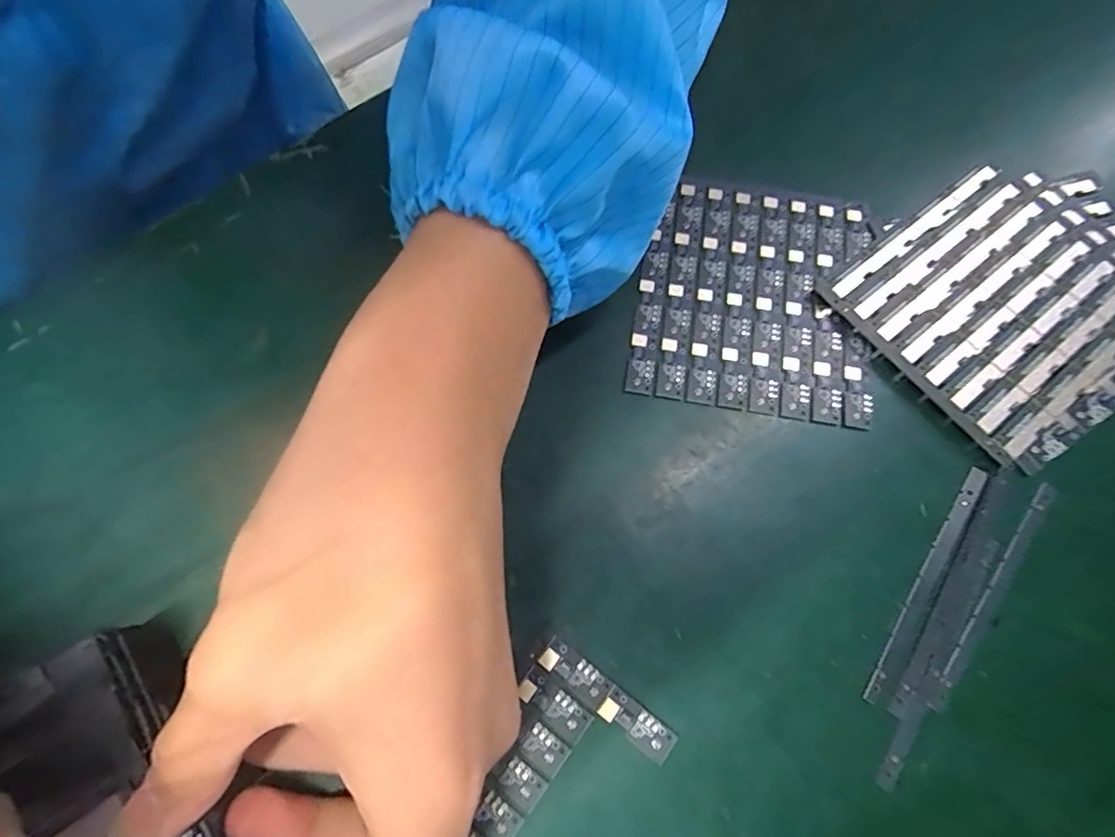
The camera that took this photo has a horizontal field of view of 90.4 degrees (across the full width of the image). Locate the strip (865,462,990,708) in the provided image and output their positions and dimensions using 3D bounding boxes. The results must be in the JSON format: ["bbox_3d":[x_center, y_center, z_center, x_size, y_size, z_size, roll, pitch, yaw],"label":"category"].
[{"bbox_3d":[0.133,0.058,0.195,0.009,0.004,0.093,34,77,9],"label":"strip"}]

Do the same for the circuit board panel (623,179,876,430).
[{"bbox_3d":[0.081,-0.052,0.231,0.094,0.005,0.102,9,74,3],"label":"circuit board panel"}]

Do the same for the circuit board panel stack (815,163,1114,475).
[{"bbox_3d":[0.189,-0.048,0.225,0.125,0.007,0.107,-33,77,-9],"label":"circuit board panel stack"}]

